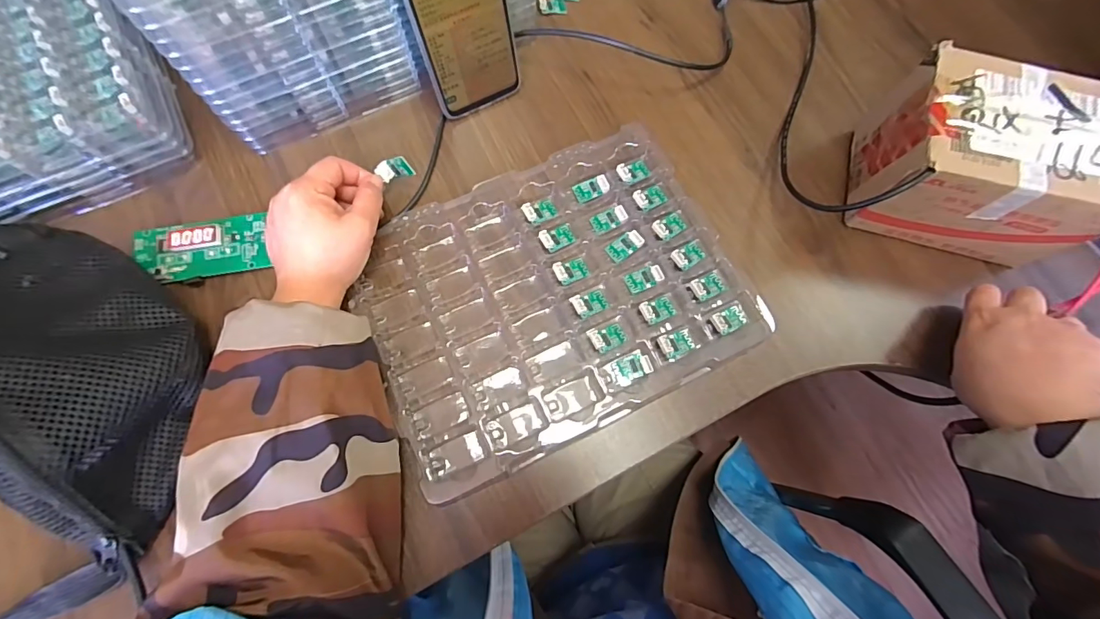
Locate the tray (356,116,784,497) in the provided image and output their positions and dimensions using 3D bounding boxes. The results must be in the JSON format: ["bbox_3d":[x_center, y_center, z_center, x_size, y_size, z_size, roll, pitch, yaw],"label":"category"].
[{"bbox_3d":[0.003,-0.015,0.363,0.275,0.020,0.213,-25,75,-8],"label":"tray"}]

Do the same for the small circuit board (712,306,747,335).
[{"bbox_3d":[0.139,0.008,0.362,0.026,0.005,0.017,-24,75,-8],"label":"small circuit board"}]

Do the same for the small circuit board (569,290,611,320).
[{"bbox_3d":[0.032,-0.005,0.364,0.028,0.006,0.019,-26,75,-8],"label":"small circuit board"}]

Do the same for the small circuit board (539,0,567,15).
[{"bbox_3d":[0.002,-0.300,0.458,0.028,0.010,0.015,7,73,1],"label":"small circuit board"}]

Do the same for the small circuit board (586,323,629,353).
[{"bbox_3d":[0.045,0.020,0.356,0.028,0.008,0.018,-25,75,-8],"label":"small circuit board"}]

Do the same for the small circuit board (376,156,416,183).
[{"bbox_3d":[-0.125,-0.113,0.377,0.028,0.005,0.017,-17,112,0],"label":"small circuit board"}]

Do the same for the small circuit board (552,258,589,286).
[{"bbox_3d":[0.017,-0.031,0.371,0.026,0.008,0.018,-21,74,-7],"label":"small circuit board"}]

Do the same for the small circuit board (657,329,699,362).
[{"bbox_3d":[0.097,0.026,0.355,0.027,0.006,0.020,-27,75,-9],"label":"small circuit board"}]

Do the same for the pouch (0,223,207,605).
[{"bbox_3d":[-0.320,0.026,0.296,0.126,0.078,0.265,-42,78,-12],"label":"pouch"}]

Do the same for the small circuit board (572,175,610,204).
[{"bbox_3d":[0.035,-0.102,0.397,0.028,0.007,0.020,-18,74,-6],"label":"small circuit board"}]

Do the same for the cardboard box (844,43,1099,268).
[{"bbox_3d":[0.333,-0.108,0.364,0.153,0.102,0.106,17,73,4],"label":"cardboard box"}]

